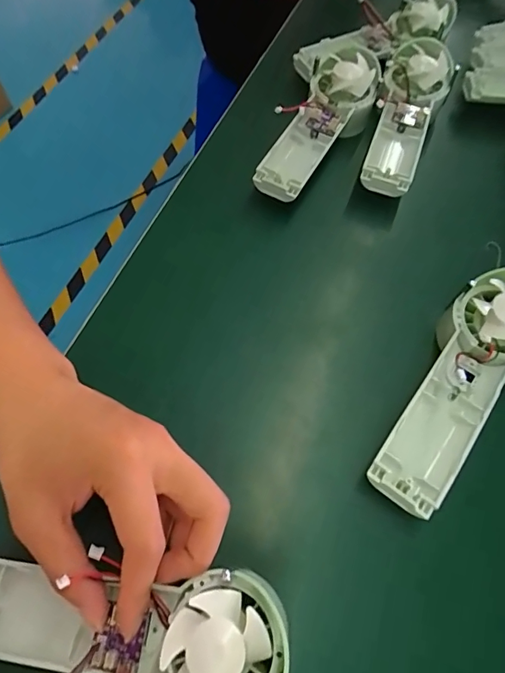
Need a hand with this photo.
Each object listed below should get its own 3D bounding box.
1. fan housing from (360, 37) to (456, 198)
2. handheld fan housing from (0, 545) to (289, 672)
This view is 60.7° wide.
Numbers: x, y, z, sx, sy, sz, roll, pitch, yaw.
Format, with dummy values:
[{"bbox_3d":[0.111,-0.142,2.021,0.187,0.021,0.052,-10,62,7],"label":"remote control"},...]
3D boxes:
[{"bbox_3d":[0.138,-0.201,0.384,0.060,0.039,0.174,20,82,8],"label":"fan housing"},{"bbox_3d":[-0.070,0.145,0.215,0.171,0.030,0.062,0,62,14],"label":"handheld fan housing"}]

